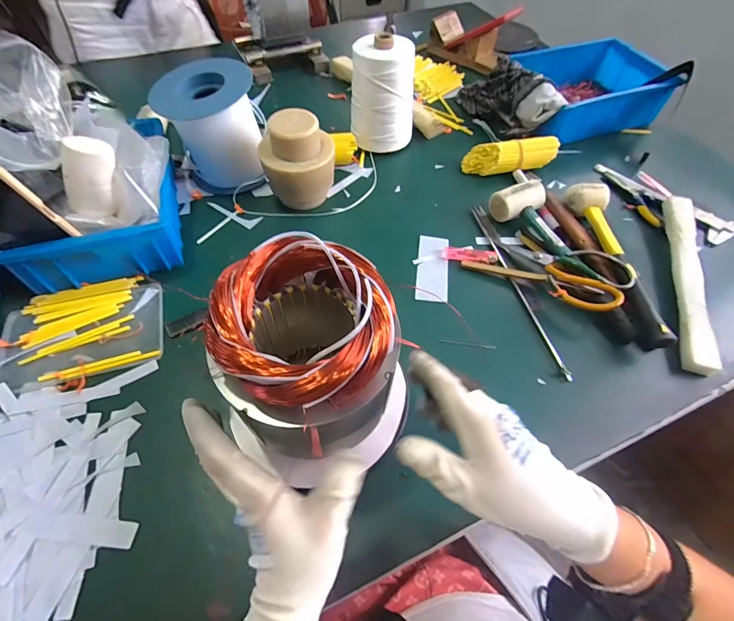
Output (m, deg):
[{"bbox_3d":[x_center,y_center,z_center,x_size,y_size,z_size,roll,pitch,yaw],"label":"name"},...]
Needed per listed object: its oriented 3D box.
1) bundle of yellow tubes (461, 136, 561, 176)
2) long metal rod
[{"bbox_3d":[0.251,-0.269,0.658,0.156,0.054,0.055,-4,56,-6],"label":"bundle of yellow tubes"},{"bbox_3d":[0.209,-0.042,0.533,0.010,0.005,0.307,-9,56,-9],"label":"long metal rod"}]

